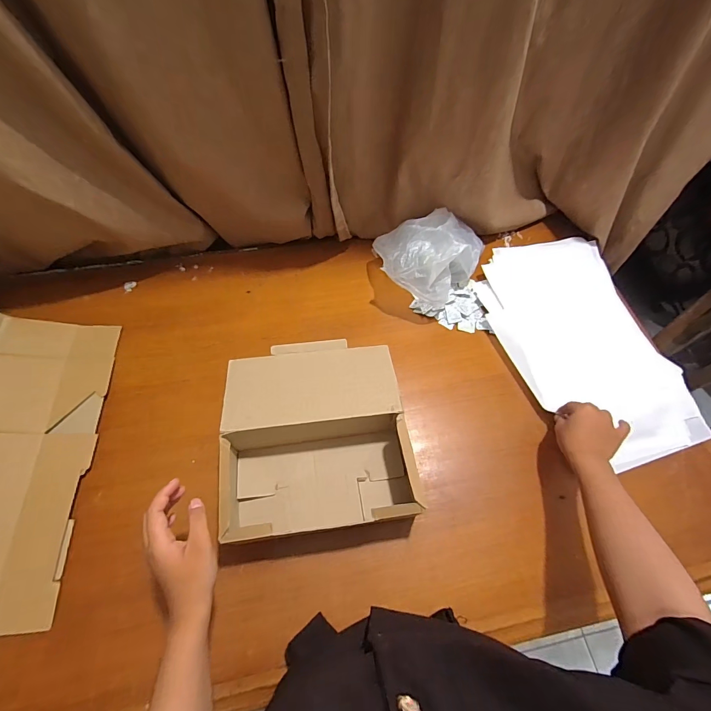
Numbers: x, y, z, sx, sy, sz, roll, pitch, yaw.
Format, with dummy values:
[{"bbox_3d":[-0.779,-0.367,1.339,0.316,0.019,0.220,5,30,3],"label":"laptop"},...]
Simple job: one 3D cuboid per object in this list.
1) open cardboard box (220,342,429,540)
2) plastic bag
[{"bbox_3d":[-0.064,0.117,0.576,0.268,0.099,0.282,-6,63,-5],"label":"open cardboard box"},{"bbox_3d":[0.145,-0.211,0.736,0.187,0.138,0.222,38,66,17],"label":"plastic bag"}]

